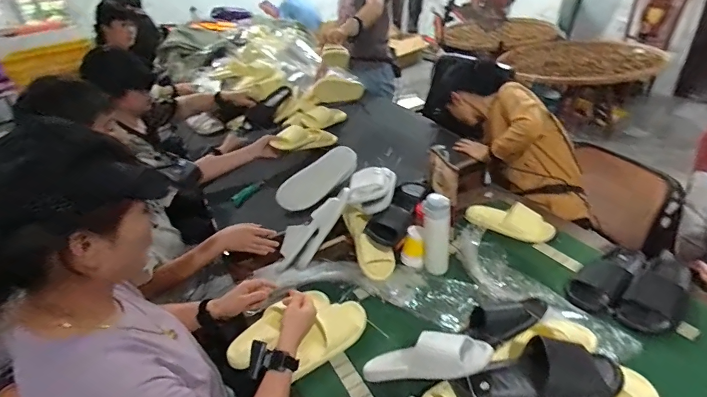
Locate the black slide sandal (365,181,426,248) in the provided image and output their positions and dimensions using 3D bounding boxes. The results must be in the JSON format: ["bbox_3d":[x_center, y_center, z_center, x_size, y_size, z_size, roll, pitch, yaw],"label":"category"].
[{"bbox_3d":[0.129,0.028,1.191,0.120,0.089,0.268,8,36,21],"label":"black slide sandal"}]

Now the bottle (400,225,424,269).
[{"bbox_3d":[0.169,0.139,1.117,0.056,0.118,0.055,18,40,33],"label":"bottle"}]

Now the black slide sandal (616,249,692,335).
[{"bbox_3d":[0.710,0.203,0.912,0.261,0.060,0.107,-30,39,-31],"label":"black slide sandal"}]

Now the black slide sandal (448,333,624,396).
[{"bbox_3d":[0.314,0.303,0.676,0.270,0.067,0.109,-8,33,-1],"label":"black slide sandal"}]

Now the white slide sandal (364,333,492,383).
[{"bbox_3d":[0.130,0.304,0.771,0.259,0.064,0.085,-25,22,31],"label":"white slide sandal"}]

